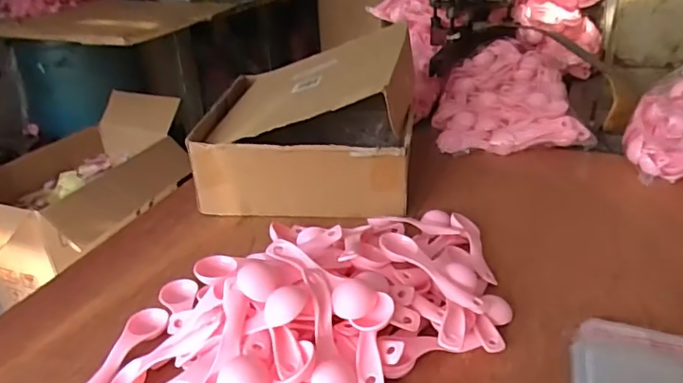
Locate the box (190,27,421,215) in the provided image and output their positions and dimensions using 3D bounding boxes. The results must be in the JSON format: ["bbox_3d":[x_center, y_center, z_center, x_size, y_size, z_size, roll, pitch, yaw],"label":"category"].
[{"bbox_3d":[-0.042,-0.088,0.754,0.270,0.157,0.264,1,29,8],"label":"box"}]

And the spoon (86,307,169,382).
[{"bbox_3d":[-0.189,0.143,0.468,0.034,0.017,0.111,6,30,17],"label":"spoon"}]

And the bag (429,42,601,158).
[{"bbox_3d":[0.277,-0.166,0.922,0.229,0.082,0.331,2,29,9],"label":"bag"}]

